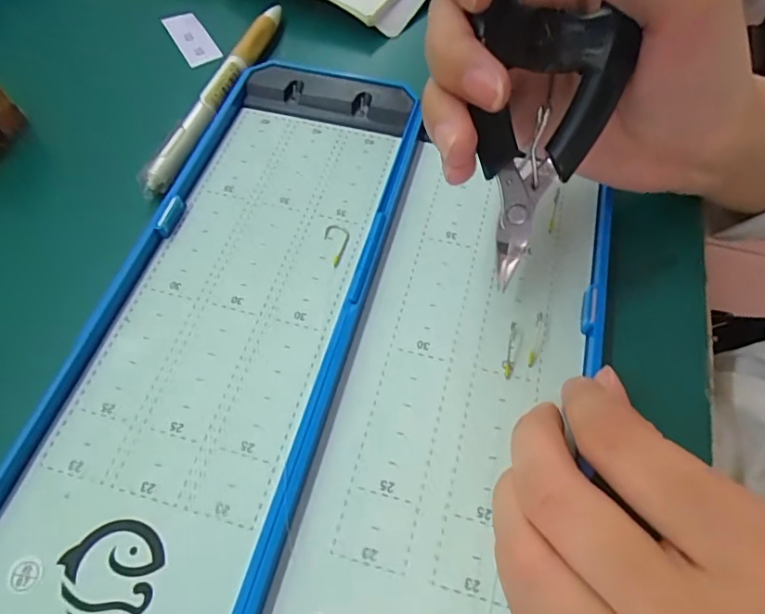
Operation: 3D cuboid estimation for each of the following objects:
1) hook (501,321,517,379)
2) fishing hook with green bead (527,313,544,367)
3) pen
[{"bbox_3d":[0.046,0.015,0.185,0.004,0.004,0.022,16,61,9],"label":"hook"},{"bbox_3d":[0.056,0.011,0.186,0.004,0.004,0.023,20,62,12],"label":"fishing hook with green bead"},{"bbox_3d":[-0.079,-0.107,0.253,0.010,0.010,0.132,17,61,8],"label":"pen"}]

